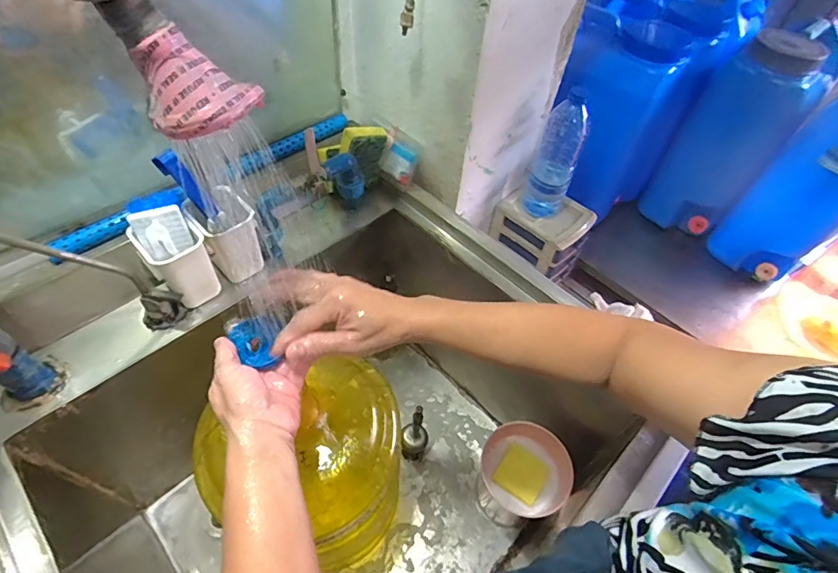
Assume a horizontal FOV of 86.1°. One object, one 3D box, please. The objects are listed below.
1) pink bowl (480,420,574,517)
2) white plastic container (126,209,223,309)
[{"bbox_3d":[0.181,0.307,0.762,0.140,0.046,0.153,2,53,-3],"label":"pink bowl"},{"bbox_3d":[-0.317,-0.030,0.603,0.063,0.119,0.069,39,60,22],"label":"white plastic container"}]

